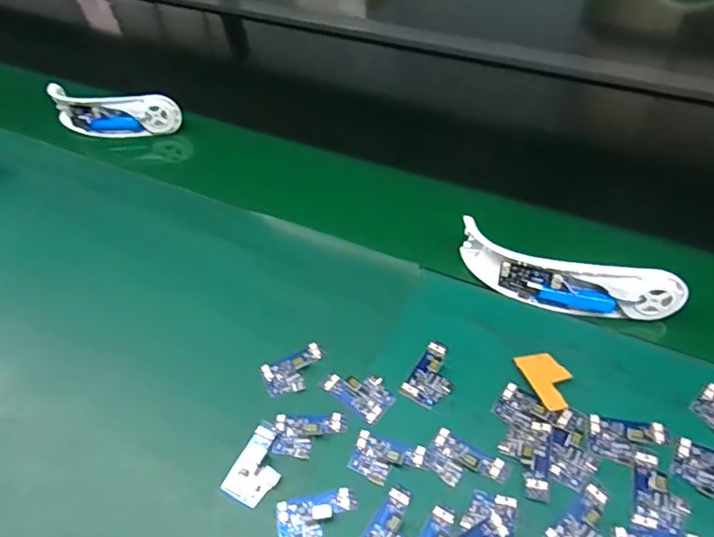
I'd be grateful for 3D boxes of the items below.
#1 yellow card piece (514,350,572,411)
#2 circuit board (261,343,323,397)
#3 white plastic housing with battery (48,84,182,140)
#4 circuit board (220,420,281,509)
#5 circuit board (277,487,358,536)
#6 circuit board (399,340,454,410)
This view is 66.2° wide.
[{"bbox_3d":[0.155,0.089,0.440,0.035,0.006,0.057,-10,34,-9],"label":"yellow card piece"},{"bbox_3d":[-0.053,0.088,0.471,0.053,0.004,0.034,-25,53,-13],"label":"circuit board"},{"bbox_3d":[-0.322,-0.202,0.723,0.178,0.054,0.041,8,53,12],"label":"white plastic housing with battery"},{"bbox_3d":[-0.074,0.150,0.421,0.034,0.004,0.059,19,56,20],"label":"circuit board"},{"bbox_3d":[-0.029,0.177,0.389,0.058,0.013,0.035,-13,52,-4],"label":"circuit board"},{"bbox_3d":[0.065,0.087,0.458,0.035,0.010,0.057,26,59,24],"label":"circuit board"}]

